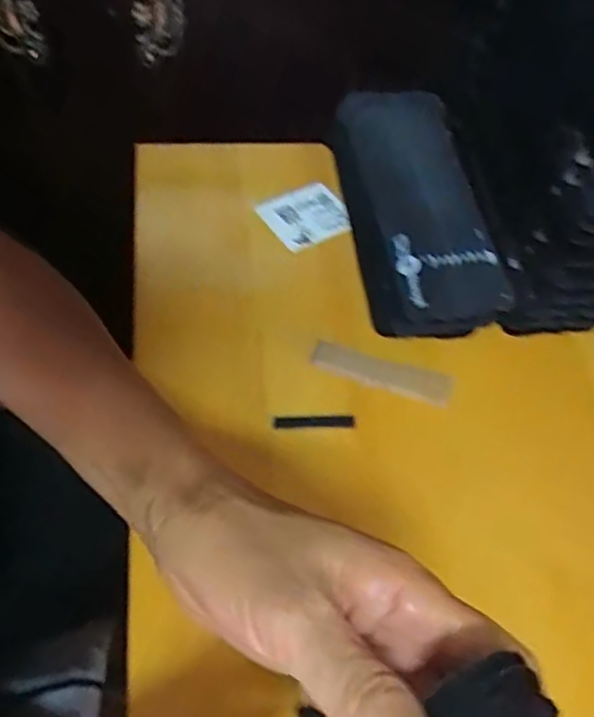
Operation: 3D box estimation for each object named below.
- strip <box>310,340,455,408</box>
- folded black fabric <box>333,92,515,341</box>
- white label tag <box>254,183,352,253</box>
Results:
[{"bbox_3d":[0.050,0.009,0.392,0.083,0.004,0.021,18,58,6],"label":"strip"},{"bbox_3d":[0.080,-0.105,0.449,0.088,0.032,0.207,-3,58,-7],"label":"folded black fabric"},{"bbox_3d":[0.008,-0.101,0.467,0.056,0.004,0.050,-26,67,-19],"label":"white label tag"}]

